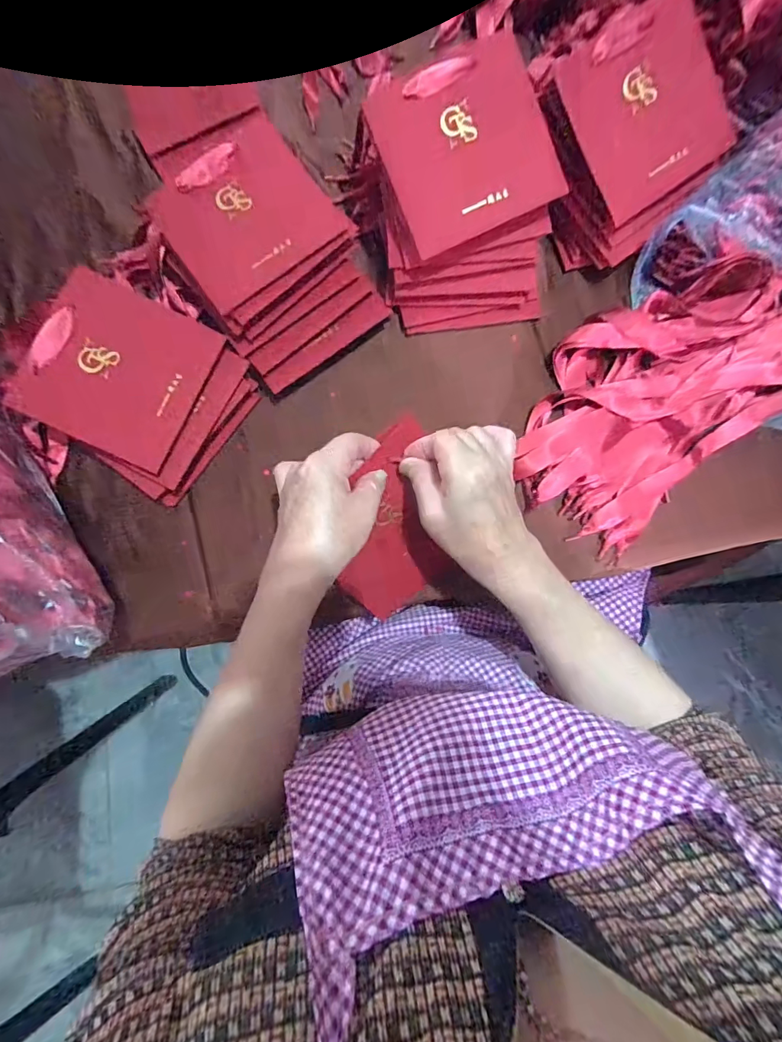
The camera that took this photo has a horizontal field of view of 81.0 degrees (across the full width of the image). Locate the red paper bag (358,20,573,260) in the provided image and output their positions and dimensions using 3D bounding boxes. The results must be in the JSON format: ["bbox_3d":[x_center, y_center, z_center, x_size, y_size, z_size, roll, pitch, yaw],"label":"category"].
[{"bbox_3d":[0.065,-0.330,0.402,0.141,0.010,0.142,-23,97,3],"label":"red paper bag"}]

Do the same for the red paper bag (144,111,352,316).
[{"bbox_3d":[-0.136,-0.287,0.425,0.142,0.012,0.140,-35,85,-3],"label":"red paper bag"}]

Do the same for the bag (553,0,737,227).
[{"bbox_3d":[0.235,-0.381,0.420,0.142,0.011,0.146,-35,104,1],"label":"bag"}]

